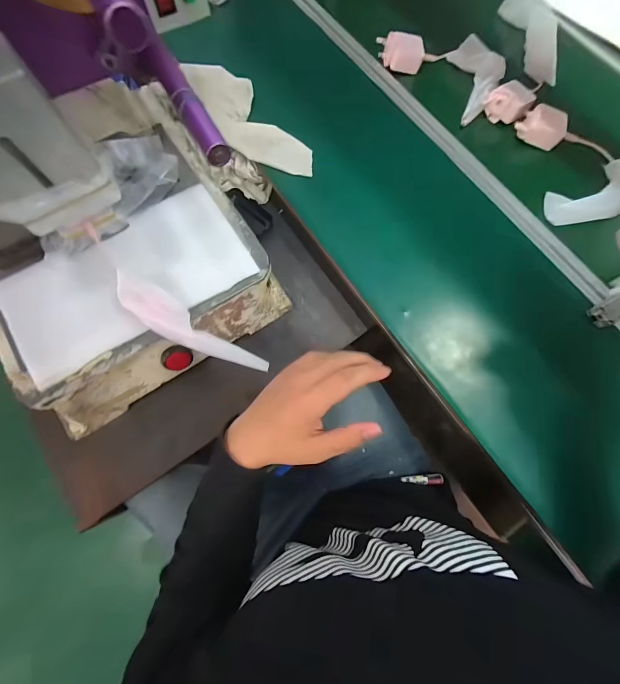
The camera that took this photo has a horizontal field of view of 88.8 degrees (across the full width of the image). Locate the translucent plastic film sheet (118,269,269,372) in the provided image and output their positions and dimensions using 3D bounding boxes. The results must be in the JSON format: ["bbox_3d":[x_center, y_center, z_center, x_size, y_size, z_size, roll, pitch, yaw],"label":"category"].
[{"bbox_3d":[-0.163,-0.015,0.431,0.213,0.057,0.051,33,77,8],"label":"translucent plastic film sheet"}]

